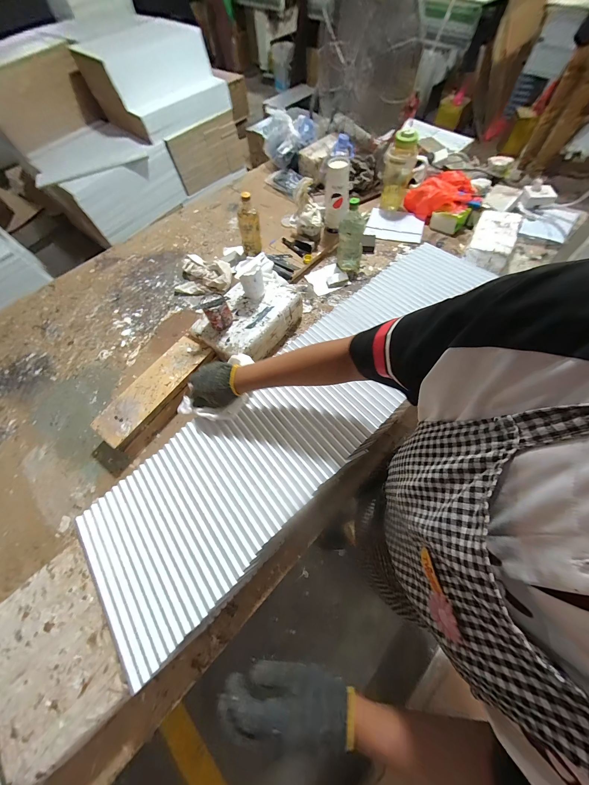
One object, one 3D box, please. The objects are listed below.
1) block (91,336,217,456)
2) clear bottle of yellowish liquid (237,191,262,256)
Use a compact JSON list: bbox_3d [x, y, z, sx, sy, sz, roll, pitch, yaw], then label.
[{"bbox_3d":[-0.354,-0.003,0.685,0.121,0.062,0.319,33,70,16],"label":"block"},{"bbox_3d":[-0.152,-0.562,0.882,0.072,0.181,0.053,-9,65,-4],"label":"clear bottle of yellowish liquid"}]

